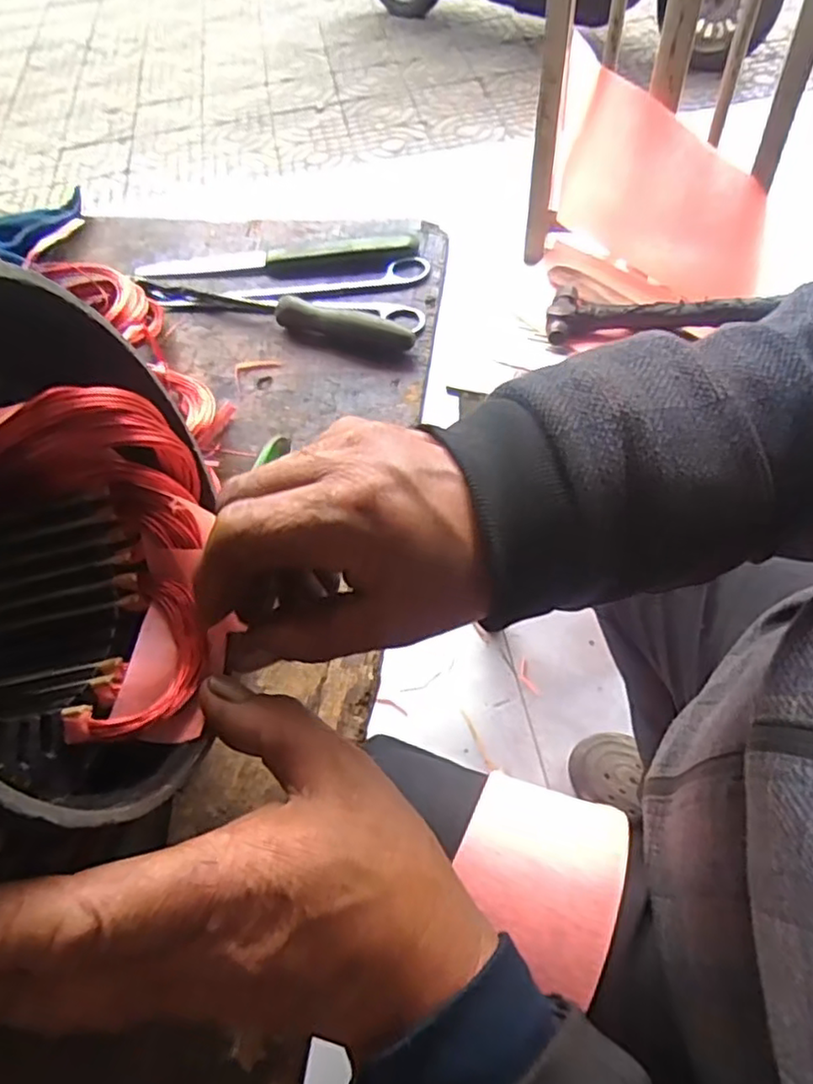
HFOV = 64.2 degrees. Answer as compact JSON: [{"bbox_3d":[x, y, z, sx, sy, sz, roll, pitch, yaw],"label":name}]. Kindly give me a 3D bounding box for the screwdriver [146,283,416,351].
[{"bbox_3d":[-0.096,-0.172,0.479,0.218,0.020,0.023,16,59,14],"label":"screwdriver"}]

